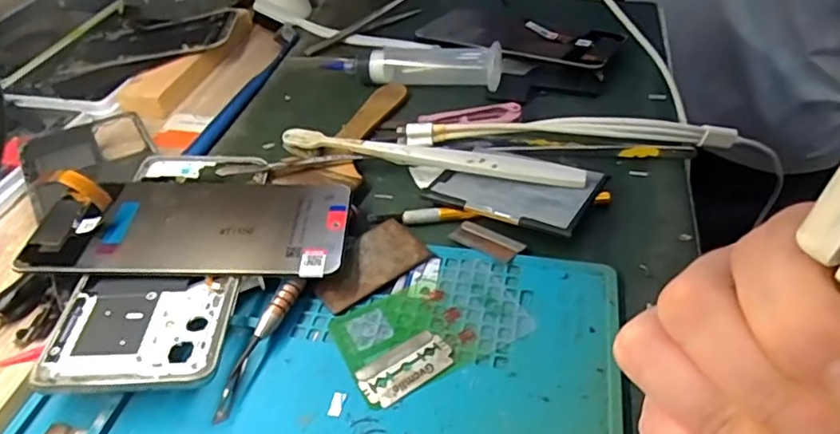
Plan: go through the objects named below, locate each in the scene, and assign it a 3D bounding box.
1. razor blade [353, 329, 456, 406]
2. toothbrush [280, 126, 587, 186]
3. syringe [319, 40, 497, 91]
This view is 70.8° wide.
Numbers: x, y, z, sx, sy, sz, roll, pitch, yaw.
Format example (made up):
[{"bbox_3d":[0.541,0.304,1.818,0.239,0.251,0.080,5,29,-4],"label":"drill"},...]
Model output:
[{"bbox_3d":[-0.006,0.066,0.261,0.041,0.004,0.022,-28,48,-24],"label":"razor blade"},{"bbox_3d":[0.004,-0.033,0.354,0.182,0.020,0.013,9,44,14],"label":"toothbrush"},{"bbox_3d":[-0.006,-0.117,0.446,0.134,0.023,0.035,8,44,13],"label":"syringe"}]

